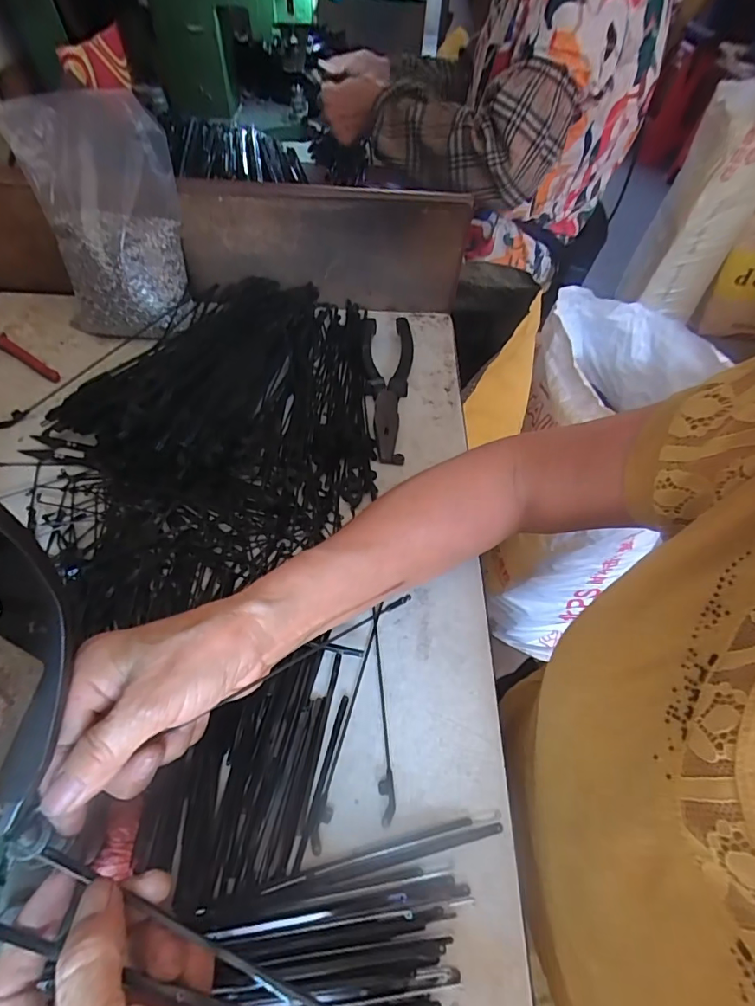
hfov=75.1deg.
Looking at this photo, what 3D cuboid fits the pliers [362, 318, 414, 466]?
[{"bbox_3d":[0.008,-0.117,0.466,0.049,0.018,0.186,4,54,-1],"label":"pliers"}]

